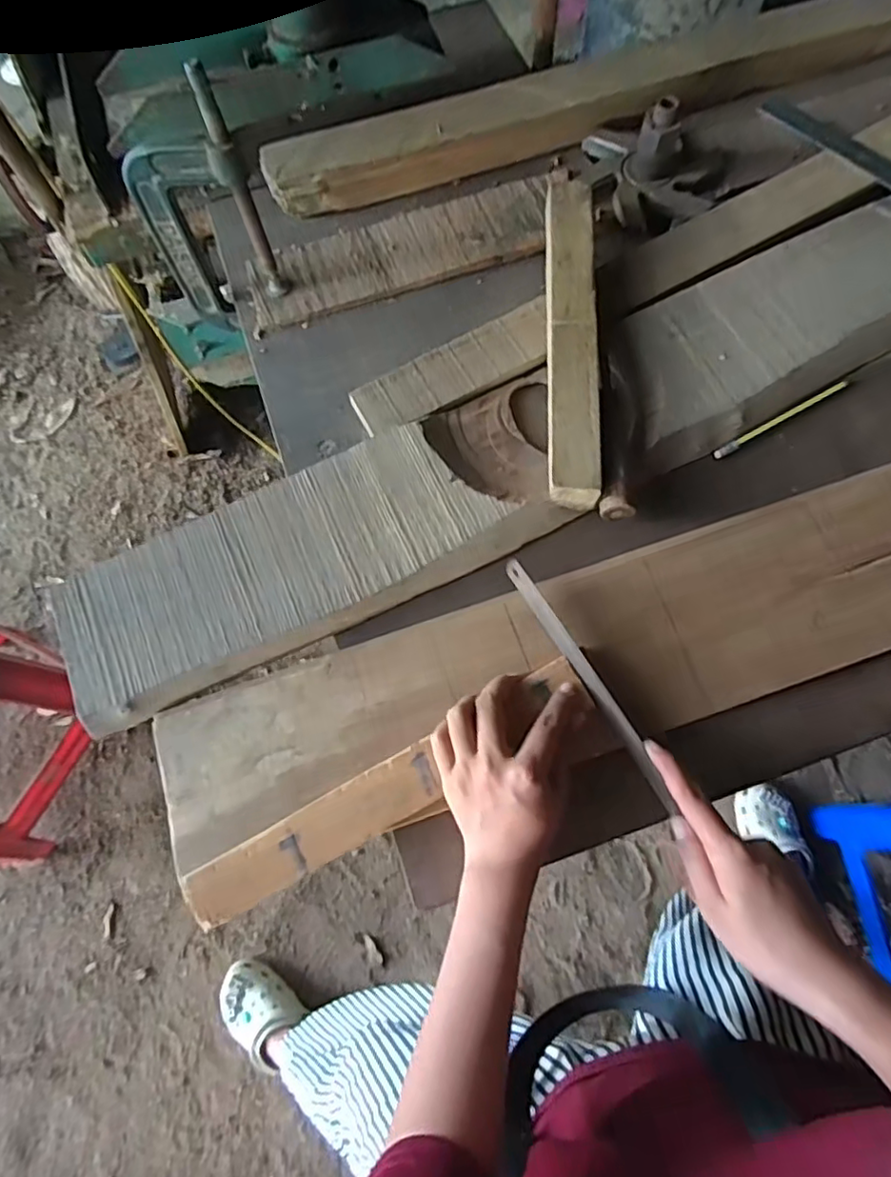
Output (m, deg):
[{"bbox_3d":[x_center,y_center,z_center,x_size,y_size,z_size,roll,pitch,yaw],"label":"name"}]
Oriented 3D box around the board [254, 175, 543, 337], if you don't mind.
[{"bbox_3d":[-0.041,-0.328,0.587,0.298,0.009,0.089,-17,71,-5],"label":"board"}]

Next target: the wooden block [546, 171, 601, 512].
[{"bbox_3d":[0.105,-0.215,0.508,0.039,0.039,0.314,2,75,2],"label":"wooden block"}]

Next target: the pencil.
[{"bbox_3d":[0.287,-0.145,0.514,0.135,0.008,0.007,-29,76,-6],"label":"pencil"}]

